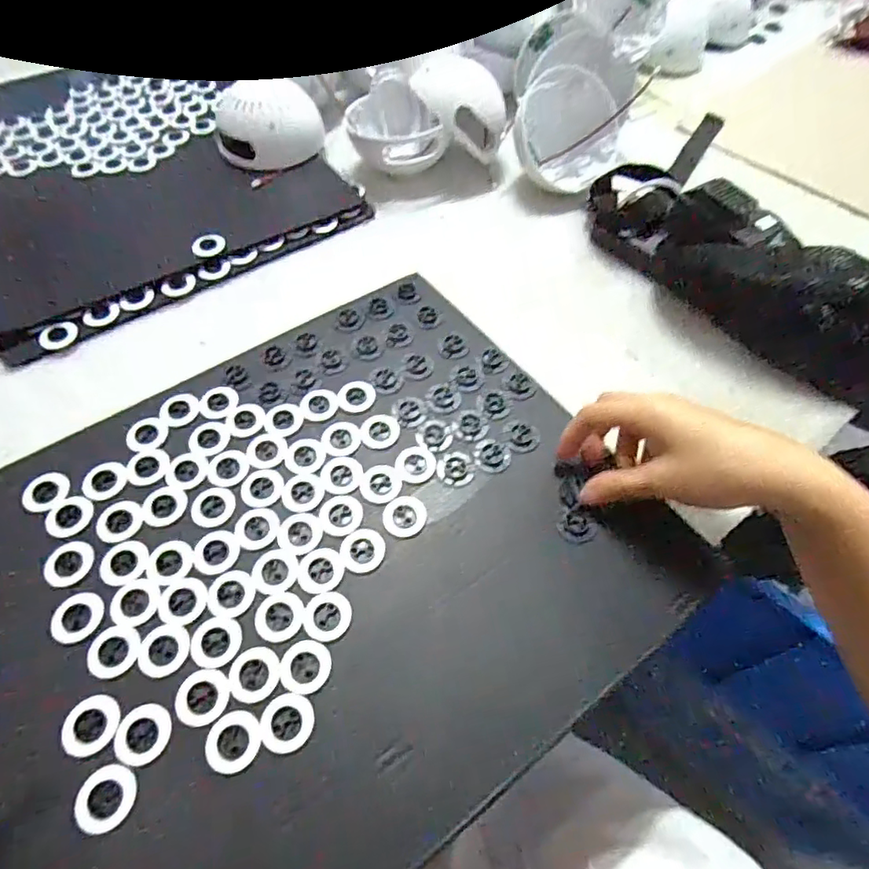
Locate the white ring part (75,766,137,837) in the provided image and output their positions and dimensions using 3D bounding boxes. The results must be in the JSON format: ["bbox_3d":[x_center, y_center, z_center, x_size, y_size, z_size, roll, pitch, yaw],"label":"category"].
[{"bbox_3d":[-0.173,0.191,0.292,0.028,0.005,0.030,0,56,0],"label":"white ring part"}]

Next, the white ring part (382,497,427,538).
[{"bbox_3d":[-0.020,0.056,0.379,0.029,0.004,0.029,-10,57,-7],"label":"white ring part"}]

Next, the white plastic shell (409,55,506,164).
[{"bbox_3d":[0.024,-0.322,0.573,0.094,0.093,0.053,3,56,2],"label":"white plastic shell"}]

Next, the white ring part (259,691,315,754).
[{"bbox_3d":[-0.082,0.160,0.311,0.028,0.004,0.029,-11,57,-7],"label":"white ring part"}]

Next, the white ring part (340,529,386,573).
[{"bbox_3d":[-0.047,0.077,0.368,0.029,0.006,0.027,-11,57,-7],"label":"white ring part"}]

